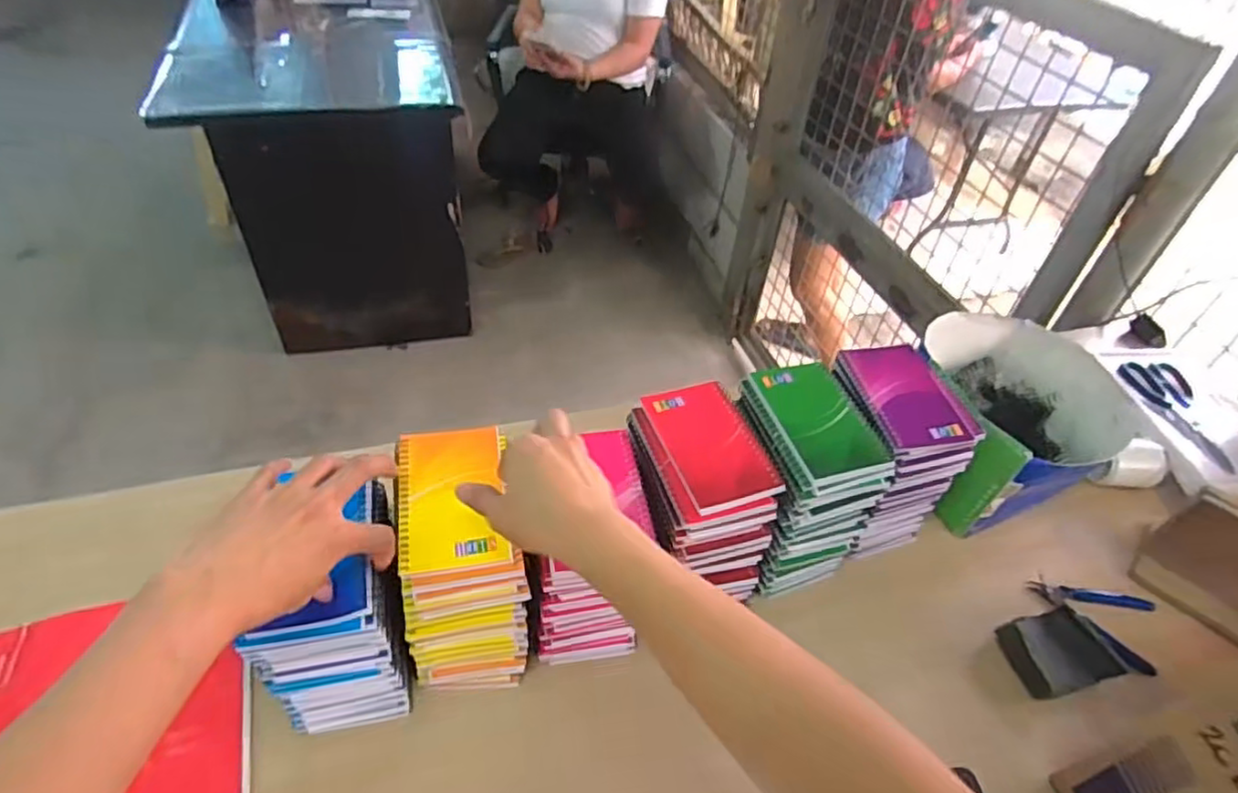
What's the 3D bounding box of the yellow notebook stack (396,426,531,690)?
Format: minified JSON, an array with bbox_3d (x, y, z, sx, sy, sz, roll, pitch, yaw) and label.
[{"bbox_3d":[-0.135,0.150,0.613,0.098,0.189,0.149,-4,46,-10],"label":"yellow notebook stack"}]

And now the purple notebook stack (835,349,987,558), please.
[{"bbox_3d":[0.280,0.057,0.731,0.118,0.190,0.146,-11,48,-16],"label":"purple notebook stack"}]

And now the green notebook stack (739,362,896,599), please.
[{"bbox_3d":[0.185,0.084,0.689,0.118,0.190,0.144,-6,47,-12],"label":"green notebook stack"}]

